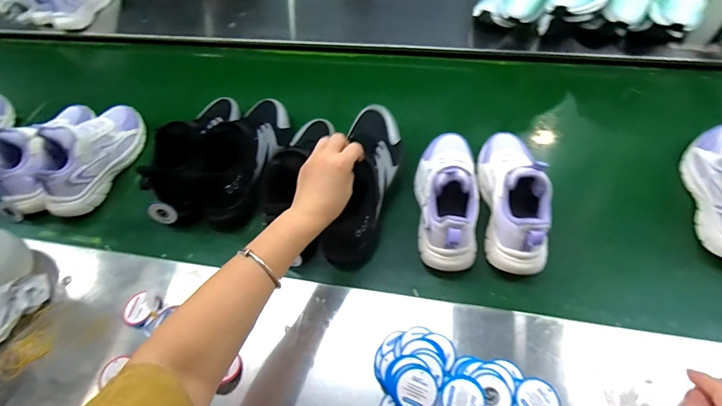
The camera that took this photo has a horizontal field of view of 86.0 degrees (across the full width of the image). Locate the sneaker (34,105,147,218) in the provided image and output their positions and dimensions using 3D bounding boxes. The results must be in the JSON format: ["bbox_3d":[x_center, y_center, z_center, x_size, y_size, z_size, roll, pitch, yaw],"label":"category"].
[{"bbox_3d":[-0.482,-0.100,0.684,0.080,0.113,0.236,12,57,13],"label":"sneaker"}]

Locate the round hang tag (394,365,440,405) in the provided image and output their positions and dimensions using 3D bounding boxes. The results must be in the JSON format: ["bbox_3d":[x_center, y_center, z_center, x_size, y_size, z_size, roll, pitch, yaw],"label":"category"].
[{"bbox_3d":[0.065,0.216,0.446,0.049,0.009,0.051,0,72,1],"label":"round hang tag"}]

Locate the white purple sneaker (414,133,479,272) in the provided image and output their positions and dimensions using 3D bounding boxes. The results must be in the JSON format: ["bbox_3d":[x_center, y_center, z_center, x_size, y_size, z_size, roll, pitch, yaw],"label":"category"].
[{"bbox_3d":[0.131,-0.028,0.597,0.093,0.118,0.241,6,56,8],"label":"white purple sneaker"}]

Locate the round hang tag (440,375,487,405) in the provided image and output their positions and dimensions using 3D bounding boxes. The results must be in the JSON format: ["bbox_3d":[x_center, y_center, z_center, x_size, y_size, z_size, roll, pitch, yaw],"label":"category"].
[{"bbox_3d":[0.118,0.225,0.443,0.050,0.006,0.046,-2,55,3],"label":"round hang tag"}]

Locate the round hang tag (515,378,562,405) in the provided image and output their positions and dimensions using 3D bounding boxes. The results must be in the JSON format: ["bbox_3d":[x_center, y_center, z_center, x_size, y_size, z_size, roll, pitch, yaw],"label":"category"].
[{"bbox_3d":[0.204,0.227,0.444,0.046,0.004,0.049,-2,55,3],"label":"round hang tag"}]

